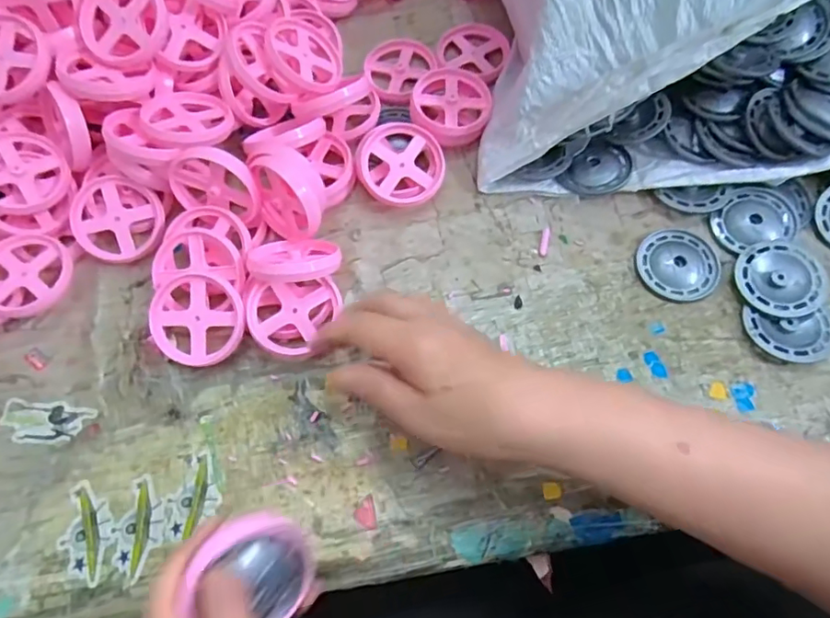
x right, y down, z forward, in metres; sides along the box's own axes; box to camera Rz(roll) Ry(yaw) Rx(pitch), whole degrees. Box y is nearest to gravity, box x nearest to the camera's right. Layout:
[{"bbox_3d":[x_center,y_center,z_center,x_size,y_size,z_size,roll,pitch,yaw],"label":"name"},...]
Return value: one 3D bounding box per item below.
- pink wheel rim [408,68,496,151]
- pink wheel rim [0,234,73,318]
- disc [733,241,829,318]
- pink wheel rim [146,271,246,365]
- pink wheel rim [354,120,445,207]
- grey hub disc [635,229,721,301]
[{"bbox_3d":[0.029,-0.162,0.443,0.065,0.024,0.065,-5,68,1],"label":"pink wheel rim"},{"bbox_3d":[-0.282,-0.025,0.395,0.064,0.011,0.061,1,72,-3],"label":"pink wheel rim"},{"bbox_3d":[0.254,-0.021,0.381,0.052,0.014,0.055,-1,68,2],"label":"disc"},{"bbox_3d":[-0.148,0.007,0.377,0.063,0.011,0.063,-5,93,3],"label":"pink wheel rim"},{"bbox_3d":[-0.011,-0.110,0.421,0.066,0.017,0.066,0,83,-1],"label":"pink wheel rim"},{"bbox_3d":[0.190,-0.033,0.394,0.055,0.004,0.054,-1,68,2],"label":"grey hub disc"}]

